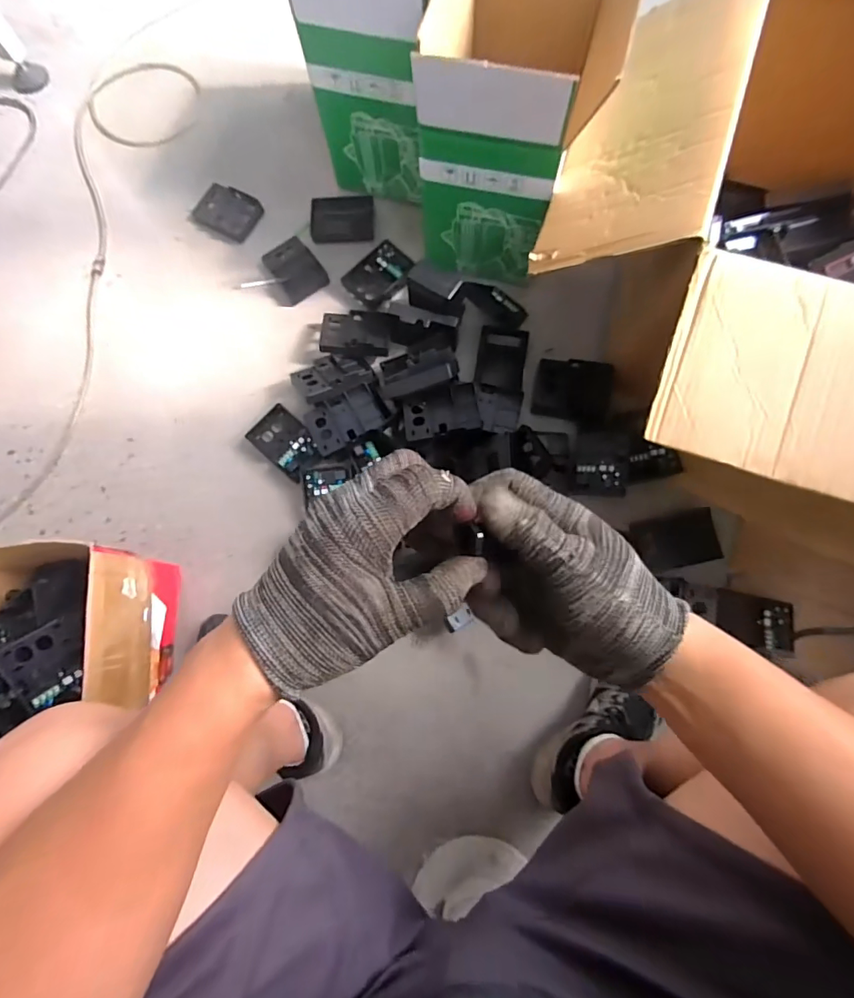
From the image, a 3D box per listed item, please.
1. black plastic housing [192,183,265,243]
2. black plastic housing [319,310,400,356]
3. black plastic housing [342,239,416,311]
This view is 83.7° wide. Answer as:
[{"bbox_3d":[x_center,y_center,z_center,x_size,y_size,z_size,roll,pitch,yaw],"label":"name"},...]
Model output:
[{"bbox_3d":[-0.403,-0.581,0.970,0.118,0.034,0.100,28,79,8],"label":"black plastic housing"},{"bbox_3d":[-0.124,-0.304,0.878,0.138,0.026,0.101,3,61,2],"label":"black plastic housing"},{"bbox_3d":[-0.094,-0.435,0.926,0.123,0.025,0.096,-44,79,-8],"label":"black plastic housing"}]

